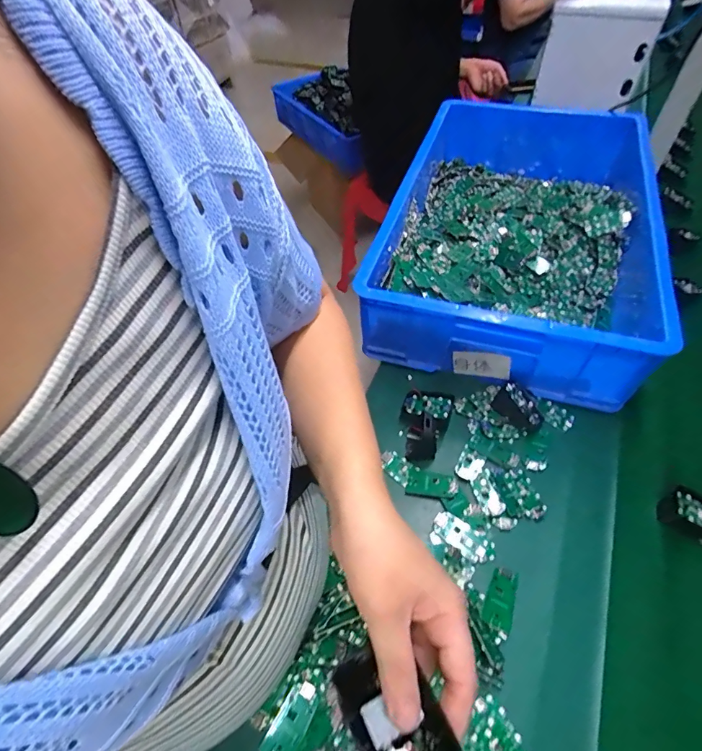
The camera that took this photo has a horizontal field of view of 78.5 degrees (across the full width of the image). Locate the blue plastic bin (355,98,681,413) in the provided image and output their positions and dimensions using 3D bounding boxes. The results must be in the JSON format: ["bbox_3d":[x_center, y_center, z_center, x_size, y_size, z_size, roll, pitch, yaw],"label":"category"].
[{"bbox_3d":[0.311,-0.281,0.772,0.407,0.138,0.694,14,54,14],"label":"blue plastic bin"}]

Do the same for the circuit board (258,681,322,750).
[{"bbox_3d":[-0.056,0.327,0.404,0.030,0.008,0.066,24,57,20],"label":"circuit board"}]

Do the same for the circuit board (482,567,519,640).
[{"bbox_3d":[0.163,0.243,0.466,0.029,0.009,0.069,18,55,16],"label":"circuit board"}]

